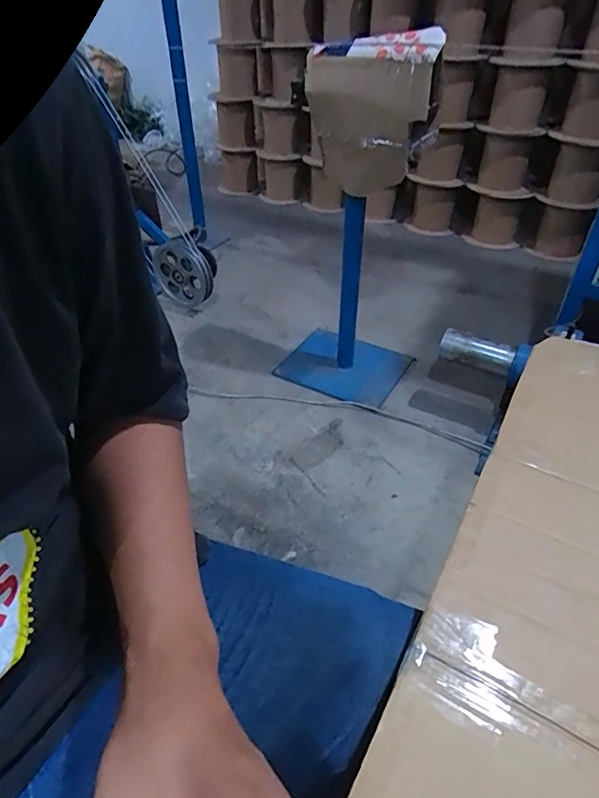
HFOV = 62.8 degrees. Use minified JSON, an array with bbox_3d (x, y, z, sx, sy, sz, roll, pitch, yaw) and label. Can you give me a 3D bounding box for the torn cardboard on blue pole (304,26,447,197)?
[{"bbox_3d":[0.208,-0.759,1.355,0.341,0.401,0.164,23,46,26],"label":"torn cardboard on blue pole"}]

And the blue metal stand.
[{"bbox_3d":[0.156,-0.382,1.816,0.458,0.663,0.397,23,46,26],"label":"blue metal stand"}]

